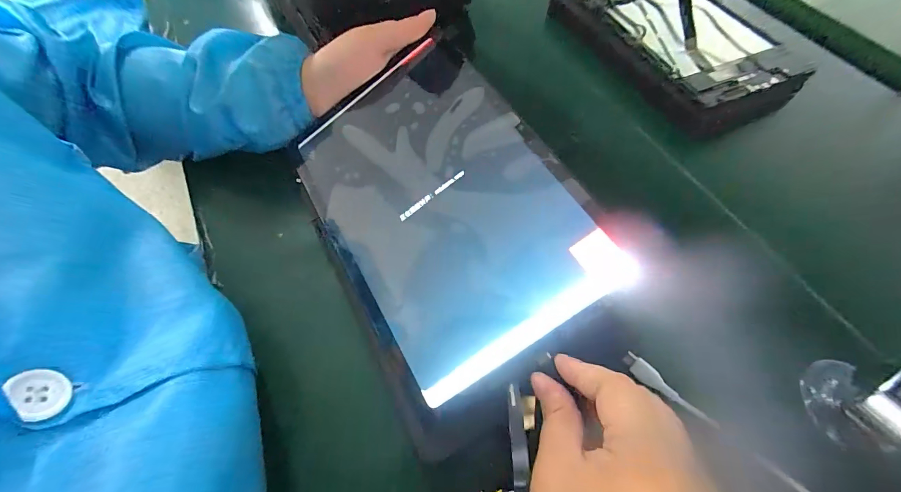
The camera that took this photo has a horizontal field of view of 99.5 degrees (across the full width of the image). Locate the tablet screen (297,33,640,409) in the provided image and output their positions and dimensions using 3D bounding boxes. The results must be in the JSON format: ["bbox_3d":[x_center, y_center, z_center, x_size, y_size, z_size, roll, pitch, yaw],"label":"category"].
[{"bbox_3d":[-0.011,-0.032,0.253,0.145,0.005,0.222,-36,66,6],"label":"tablet screen"}]

